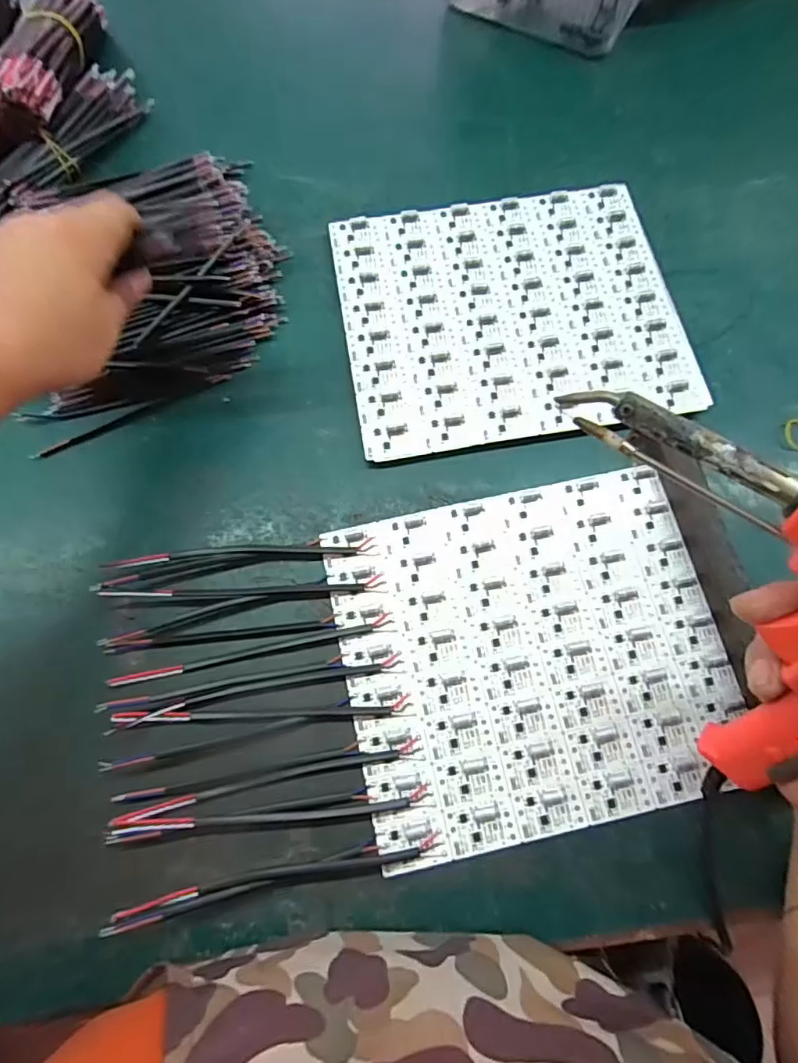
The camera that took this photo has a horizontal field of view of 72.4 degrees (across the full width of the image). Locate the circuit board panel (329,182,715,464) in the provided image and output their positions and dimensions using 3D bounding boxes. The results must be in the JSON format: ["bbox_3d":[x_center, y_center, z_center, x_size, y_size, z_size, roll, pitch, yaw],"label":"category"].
[{"bbox_3d":[0.080,-0.162,0.402,0.237,0.004,0.202,-9,73,-3],"label":"circuit board panel"}]

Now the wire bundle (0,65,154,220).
[{"bbox_3d":[-0.265,-0.312,0.437,0.031,0.033,0.168,30,74,10],"label":"wire bundle"}]

